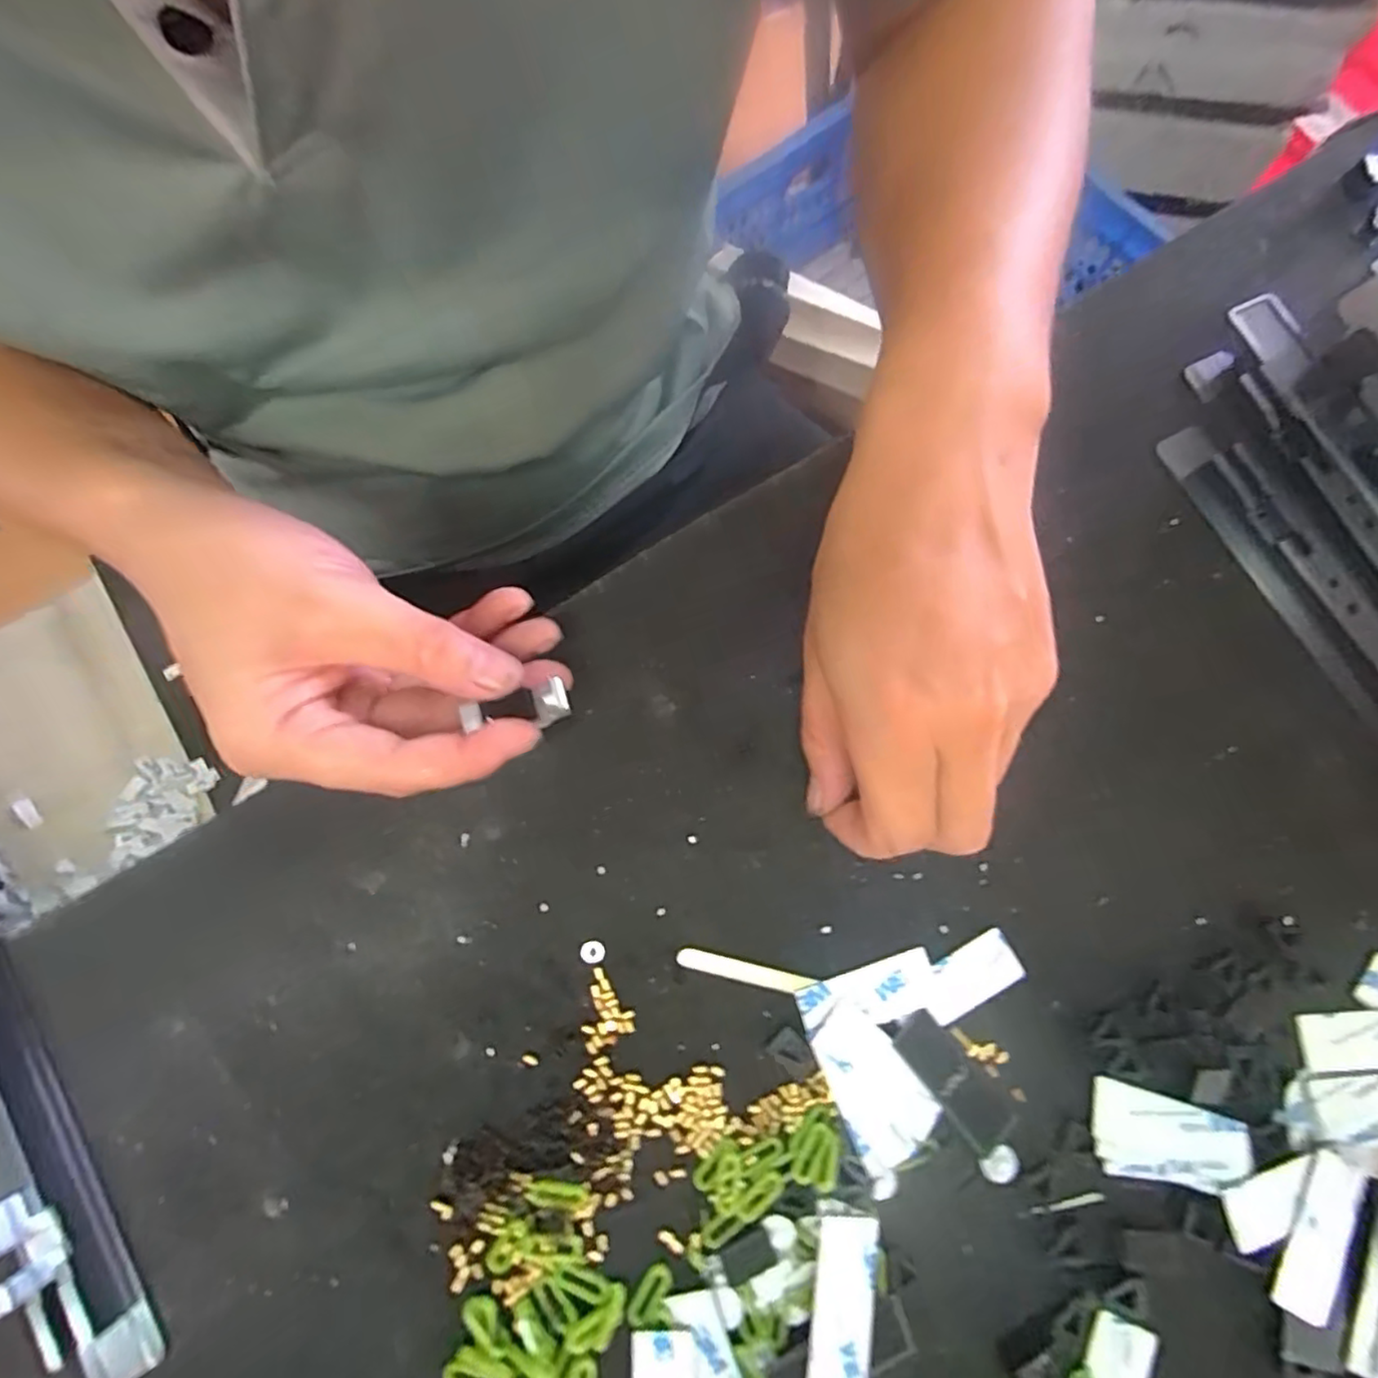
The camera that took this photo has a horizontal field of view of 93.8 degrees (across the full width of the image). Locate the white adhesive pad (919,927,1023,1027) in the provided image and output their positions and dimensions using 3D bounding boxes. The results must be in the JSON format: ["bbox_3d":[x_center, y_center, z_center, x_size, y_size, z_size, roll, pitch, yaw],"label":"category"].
[{"bbox_3d":[0.106,0.109,0.243,0.039,0.004,0.020,-27,80,-5],"label":"white adhesive pad"}]

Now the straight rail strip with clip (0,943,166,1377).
[{"bbox_3d":[-0.237,0.138,0.219,0.019,0.030,0.203,-33,80,-6],"label":"straight rail strip with clip"}]

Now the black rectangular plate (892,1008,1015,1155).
[{"bbox_3d":[0.096,0.142,0.233,0.019,0.004,0.048,-38,81,-7],"label":"black rectangular plate"}]

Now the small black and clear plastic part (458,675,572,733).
[{"bbox_3d":[-0.063,0.007,0.234,0.038,0.009,0.013,-6,78,-12],"label":"small black and clear plastic part"}]

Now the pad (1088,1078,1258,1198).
[{"bbox_3d":[0.169,0.159,0.227,0.052,0.007,0.028,15,79,3],"label":"pad"}]

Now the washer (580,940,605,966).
[{"bbox_3d":[-0.036,0.099,0.242,0.009,0.004,0.008,-19,79,-4],"label":"washer"}]

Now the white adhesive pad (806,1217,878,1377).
[{"bbox_3d":[0.052,0.206,0.216,0.021,0.004,0.050,10,77,-7],"label":"white adhesive pad"}]

